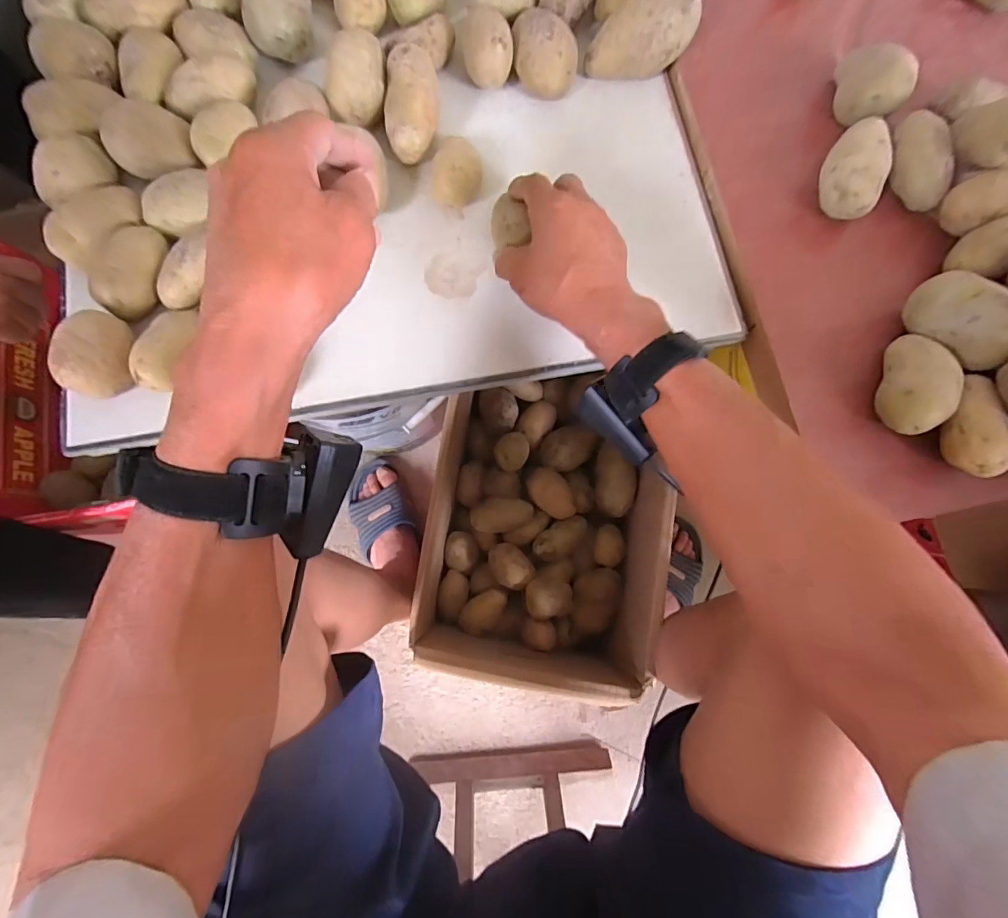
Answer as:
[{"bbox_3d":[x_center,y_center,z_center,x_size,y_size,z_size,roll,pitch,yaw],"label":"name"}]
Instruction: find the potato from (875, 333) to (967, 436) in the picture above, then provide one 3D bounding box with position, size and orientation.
[{"bbox_3d":[0.340,-0.060,0.387,0.047,0.041,0.086,17,77,3],"label":"potato"}]

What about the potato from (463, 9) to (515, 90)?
[{"bbox_3d":[-0.015,-0.379,0.445,0.045,0.052,0.055,-2,77,-2],"label":"potato"}]

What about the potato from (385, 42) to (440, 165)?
[{"bbox_3d":[-0.082,-0.316,0.423,0.048,0.037,0.090,-4,97,9],"label":"potato"}]

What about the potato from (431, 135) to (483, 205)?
[{"bbox_3d":[-0.043,-0.252,0.424,0.046,0.044,0.045,-5,77,-3],"label":"potato"}]

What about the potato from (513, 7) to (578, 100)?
[{"bbox_3d":[0.039,-0.385,0.449,0.062,0.047,0.072,4,77,0],"label":"potato"}]

